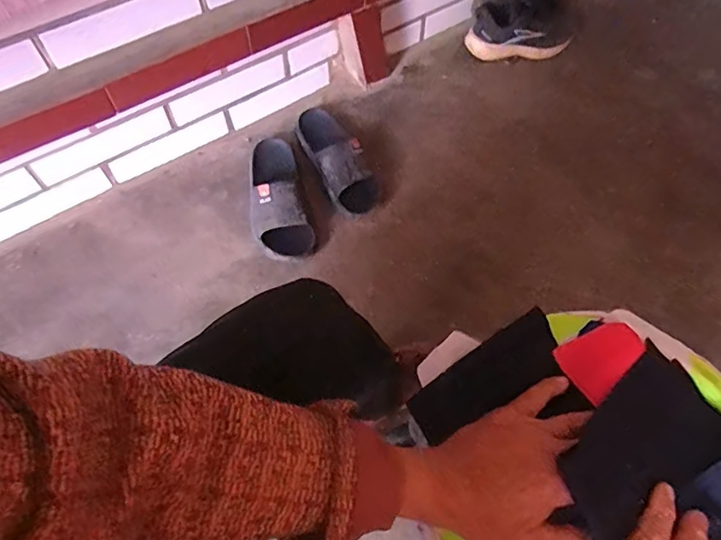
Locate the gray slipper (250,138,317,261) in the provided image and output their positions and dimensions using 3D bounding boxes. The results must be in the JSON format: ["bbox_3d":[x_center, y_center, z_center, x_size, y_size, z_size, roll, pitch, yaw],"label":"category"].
[{"bbox_3d":[-0.158,-0.143,0.962,0.103,0.076,0.264,-13,65,-9],"label":"gray slipper"}]

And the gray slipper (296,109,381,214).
[{"bbox_3d":[-0.049,-0.223,0.998,0.098,0.062,0.258,-24,67,-14],"label":"gray slipper"}]

